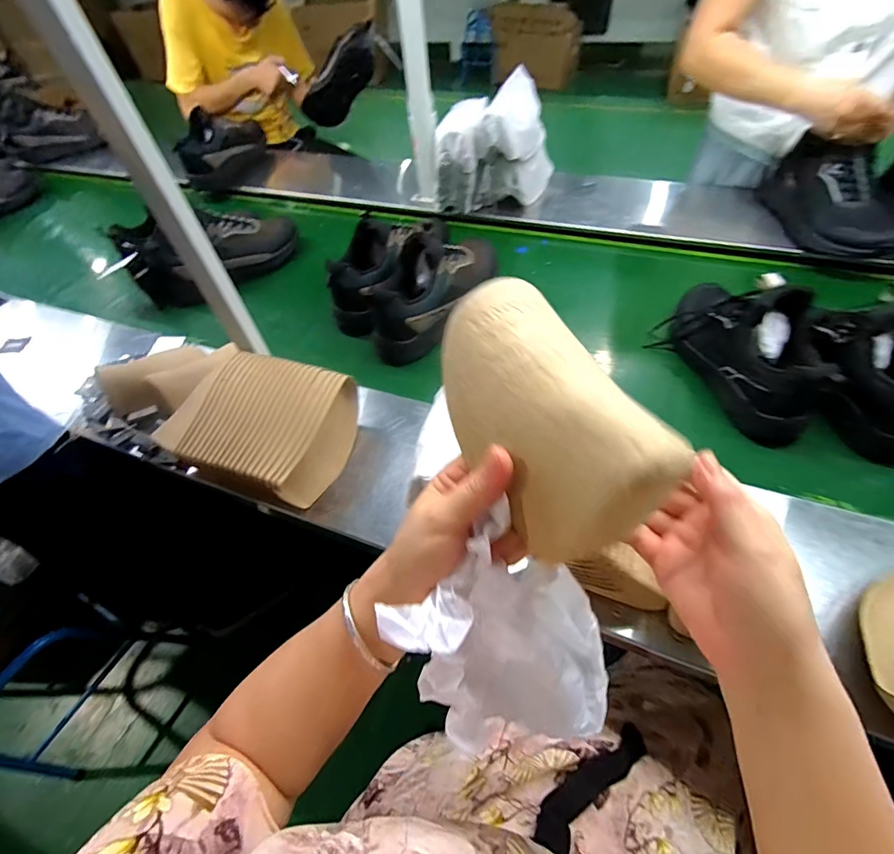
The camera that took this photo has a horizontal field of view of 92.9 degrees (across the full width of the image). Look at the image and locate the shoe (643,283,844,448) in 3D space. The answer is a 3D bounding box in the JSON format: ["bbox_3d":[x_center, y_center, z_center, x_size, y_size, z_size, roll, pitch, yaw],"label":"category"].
[{"bbox_3d":[0.447,-0.128,0.635,0.120,0.165,0.284,-19,54,-8],"label":"shoe"}]

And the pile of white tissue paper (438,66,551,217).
[{"bbox_3d":[0.104,-0.609,0.937,0.194,0.208,0.290,22,59,21],"label":"pile of white tissue paper"}]

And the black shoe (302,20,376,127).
[{"bbox_3d":[-0.323,-1.066,1.310,0.308,0.120,0.145,-32,41,38],"label":"black shoe"}]

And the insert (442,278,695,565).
[{"bbox_3d":[0.050,-0.011,0.242,0.080,0.067,0.158,-19,54,-8],"label":"insert"}]

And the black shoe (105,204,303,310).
[{"bbox_3d":[-0.513,-0.386,0.915,0.366,0.129,0.143,-20,54,-9],"label":"black shoe"}]

